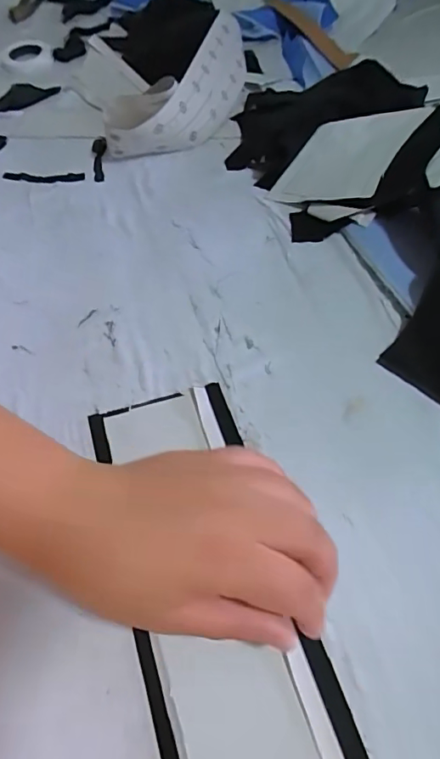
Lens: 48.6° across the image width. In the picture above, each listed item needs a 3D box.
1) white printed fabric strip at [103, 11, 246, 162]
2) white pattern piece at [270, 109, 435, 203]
[{"bbox_3d":[-0.024,-0.298,0.490,0.080,0.056,0.255,24,60,17],"label":"white printed fabric strip"},{"bbox_3d":[0.109,-0.196,0.419,0.079,0.025,0.116,30,84,20],"label":"white pattern piece"}]

